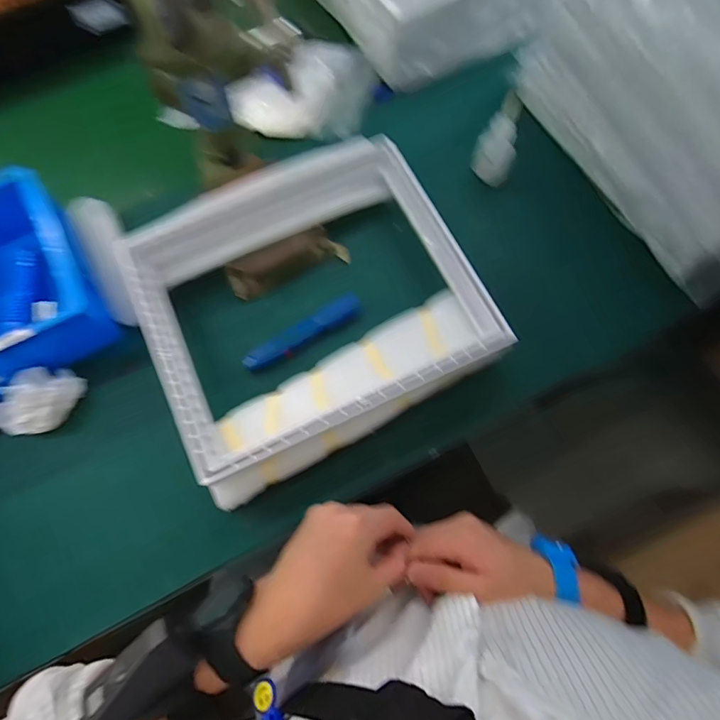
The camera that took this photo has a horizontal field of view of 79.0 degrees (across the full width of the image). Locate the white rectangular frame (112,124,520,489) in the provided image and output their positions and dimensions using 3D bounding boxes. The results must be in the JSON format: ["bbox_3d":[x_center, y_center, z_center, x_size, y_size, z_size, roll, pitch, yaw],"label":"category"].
[{"bbox_3d":[-0.059,-0.080,0.467,0.328,0.039,0.309,-24,73,-6],"label":"white rectangular frame"}]

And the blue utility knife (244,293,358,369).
[{"bbox_3d":[-0.063,-0.030,0.491,0.144,0.013,0.027,-32,74,-8],"label":"blue utility knife"}]

